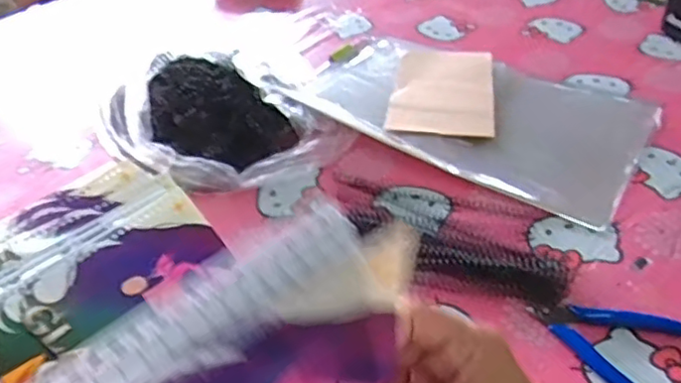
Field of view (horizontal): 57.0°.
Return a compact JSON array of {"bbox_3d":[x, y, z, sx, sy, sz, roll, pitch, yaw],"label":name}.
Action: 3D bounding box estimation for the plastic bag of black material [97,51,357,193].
[{"bbox_3d":[-0.128,-0.096,0.749,0.268,0.061,0.248,26,50,32],"label":"plastic bag of black material"}]

